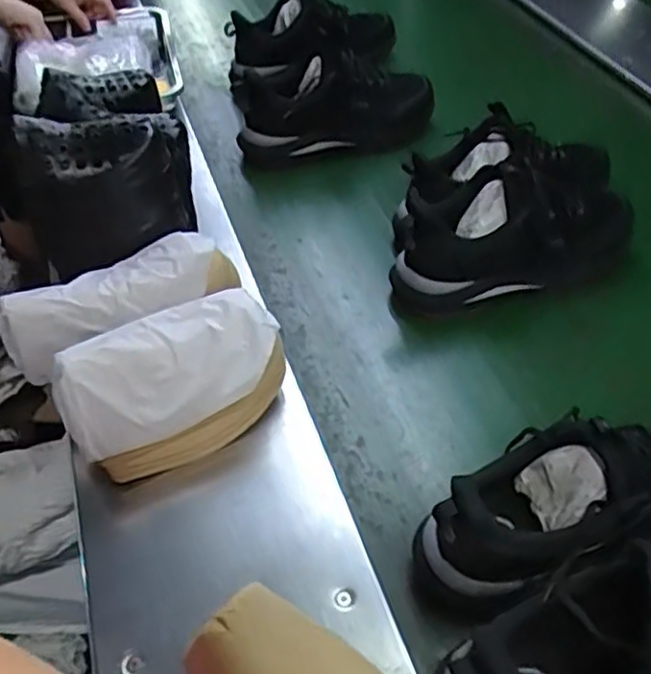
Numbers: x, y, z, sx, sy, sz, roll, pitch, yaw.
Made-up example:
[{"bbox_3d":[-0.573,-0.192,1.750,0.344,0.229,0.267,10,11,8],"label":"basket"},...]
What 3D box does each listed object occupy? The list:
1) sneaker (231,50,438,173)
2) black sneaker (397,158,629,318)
[{"bbox_3d":[0.022,-0.339,1.046,0.299,0.167,0.098,-10,48,-10],"label":"sneaker"},{"bbox_3d":[0.241,-0.124,0.838,0.319,0.146,0.122,-8,47,-8],"label":"black sneaker"}]

